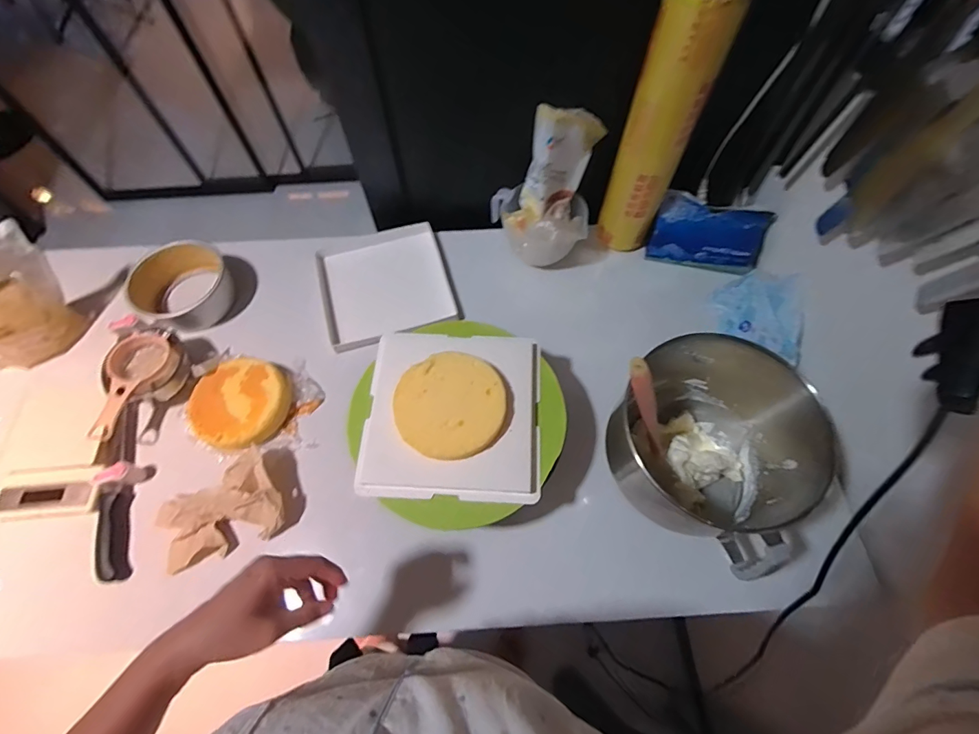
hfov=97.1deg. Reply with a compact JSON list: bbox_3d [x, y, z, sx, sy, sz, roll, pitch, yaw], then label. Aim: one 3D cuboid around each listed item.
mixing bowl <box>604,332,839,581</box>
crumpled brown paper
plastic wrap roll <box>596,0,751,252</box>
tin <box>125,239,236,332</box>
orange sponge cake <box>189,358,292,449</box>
[{"bbox_3d":[0.274,0.097,0.554,0.226,0.194,0.215,28,68,13],"label":"mixing bowl"},{"bbox_3d":[-0.388,0.213,0.621,0.167,0.039,0.128,-33,68,-14],"label":"crumpled brown paper"},{"bbox_3d":[0.260,-0.356,0.680,0.096,0.395,0.075,21,66,11],"label":"plastic wrap roll"},{"bbox_3d":[-0.549,-0.140,0.781,0.154,0.074,0.165,0,64,1],"label":"tin"},{"bbox_3d":[-0.396,0.058,0.692,0.138,0.036,0.140,0,64,1],"label":"orange sponge cake"}]

